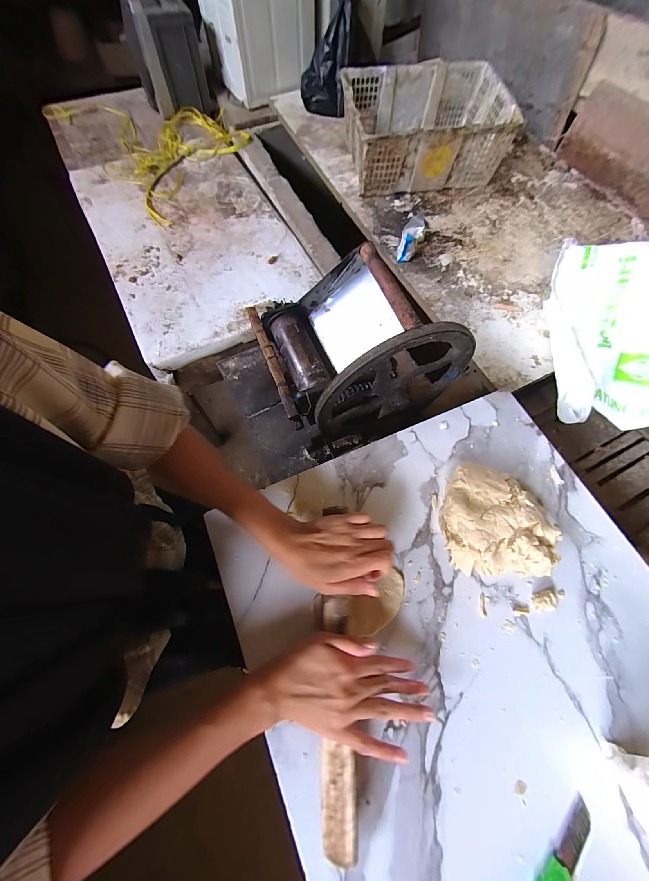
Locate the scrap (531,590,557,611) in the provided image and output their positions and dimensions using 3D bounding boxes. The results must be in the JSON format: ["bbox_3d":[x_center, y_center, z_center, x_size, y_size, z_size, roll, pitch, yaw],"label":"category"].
[{"bbox_3d":[0.264,0.190,0.368,0.032,0.016,0.022,0,69,-1],"label":"scrap"}]

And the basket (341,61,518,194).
[{"bbox_3d":[0.304,-0.982,0.988,0.463,0.179,0.360,-8,68,-2],"label":"basket"}]

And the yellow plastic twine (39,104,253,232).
[{"bbox_3d":[-0.595,-1.101,1.132,0.501,0.059,0.804,-40,75,-14],"label":"yellow plastic twine"}]

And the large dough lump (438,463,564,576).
[{"bbox_3d":[0.201,0.092,0.378,0.104,0.077,0.133,2,66,1],"label":"large dough lump"}]

